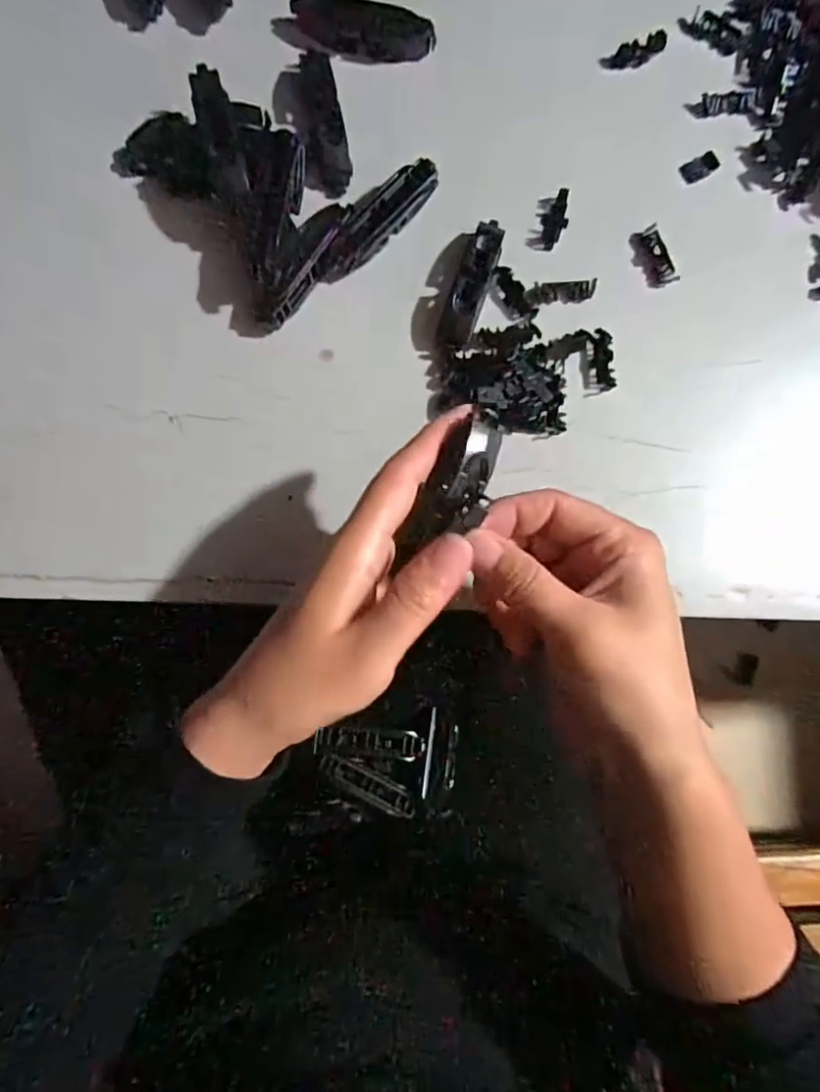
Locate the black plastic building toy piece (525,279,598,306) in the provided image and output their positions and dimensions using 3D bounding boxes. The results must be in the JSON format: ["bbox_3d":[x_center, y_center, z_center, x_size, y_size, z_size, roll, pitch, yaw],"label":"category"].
[{"bbox_3d":[0.084,-0.141,0.317,0.039,0.005,0.011,-5,84,-5],"label":"black plastic building toy piece"}]

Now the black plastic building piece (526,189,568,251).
[{"bbox_3d":[0.080,-0.184,0.323,0.018,0.008,0.034,18,82,-2],"label":"black plastic building piece"}]

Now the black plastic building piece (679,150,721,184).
[{"bbox_3d":[0.172,-0.223,0.334,0.026,0.004,0.013,-27,86,-7],"label":"black plastic building piece"}]

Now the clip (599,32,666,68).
[{"bbox_3d":[0.134,-0.292,0.339,0.041,0.005,0.013,-25,86,-7],"label":"clip"}]

